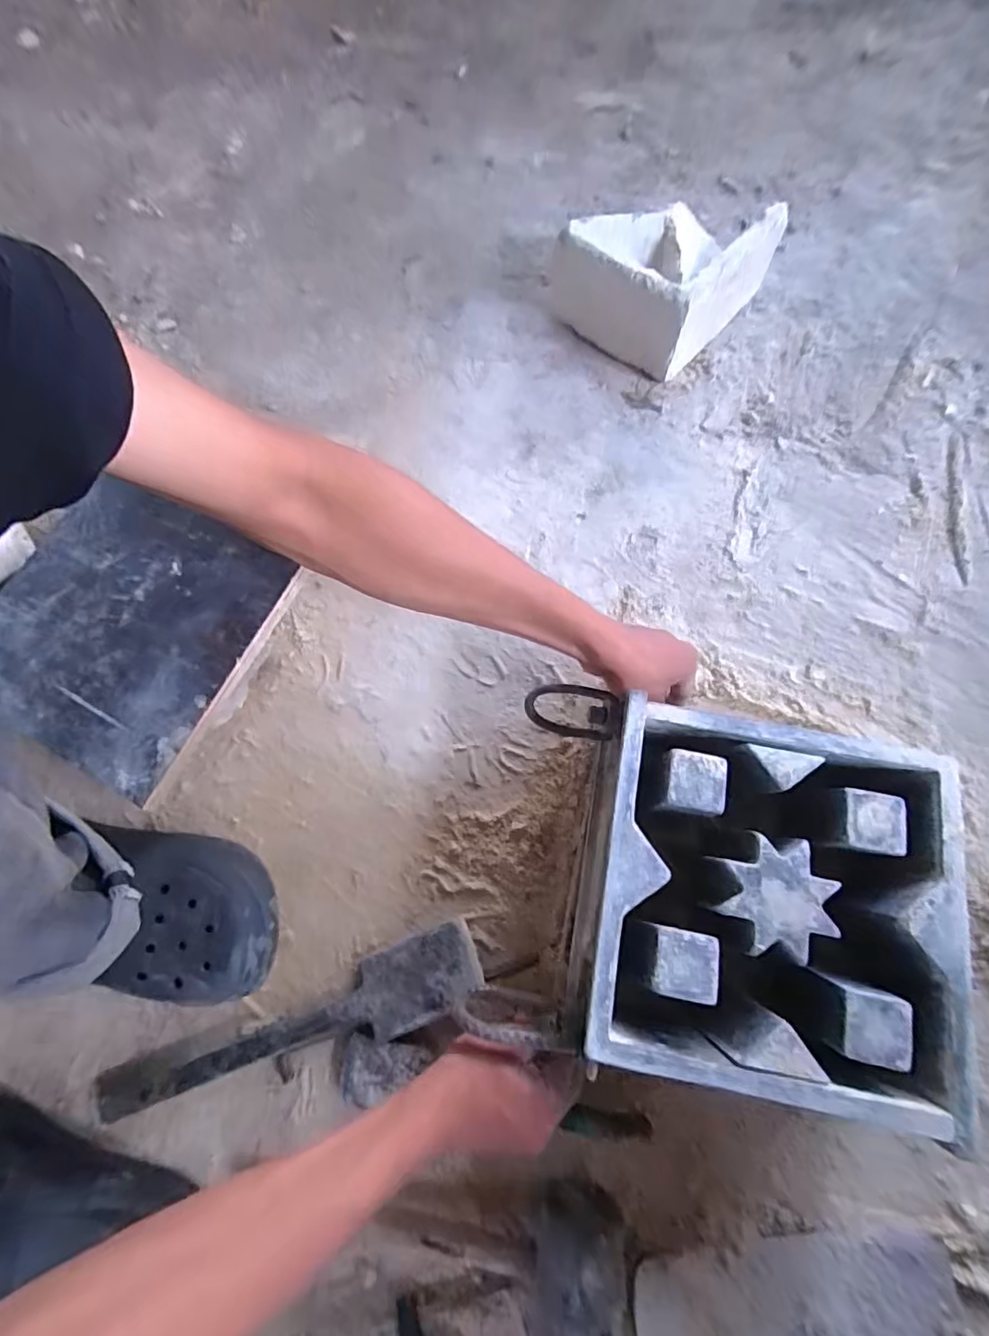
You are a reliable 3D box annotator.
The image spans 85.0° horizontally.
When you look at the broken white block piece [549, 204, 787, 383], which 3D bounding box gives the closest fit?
[{"bbox_3d":[0.195,-0.461,0.624,0.174,0.103,0.204,40,77,11],"label":"broken white block piece"}]

